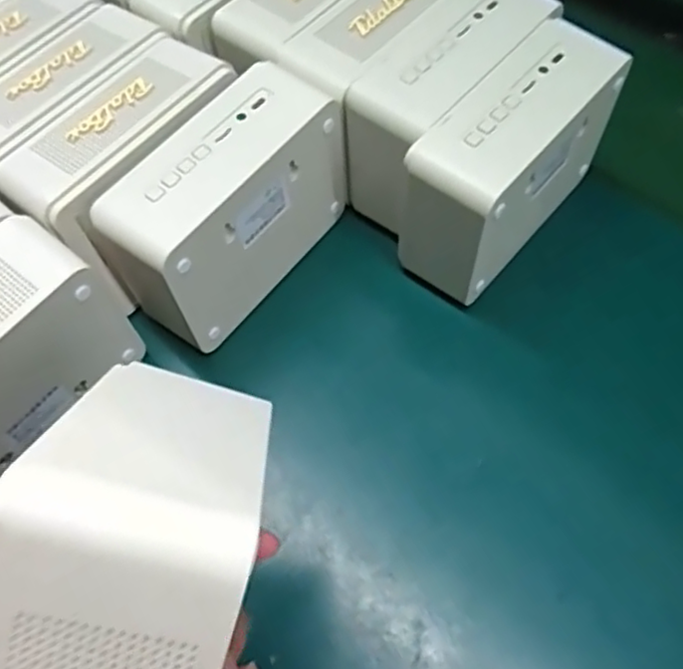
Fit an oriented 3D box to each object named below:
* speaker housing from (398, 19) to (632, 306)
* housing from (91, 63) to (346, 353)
[{"bbox_3d":[0.096,-0.097,0.388,0.056,0.096,0.145,38,70,21],"label":"speaker housing"},{"bbox_3d":[-0.065,-0.070,0.382,0.061,0.097,0.144,31,67,18],"label":"housing"}]

